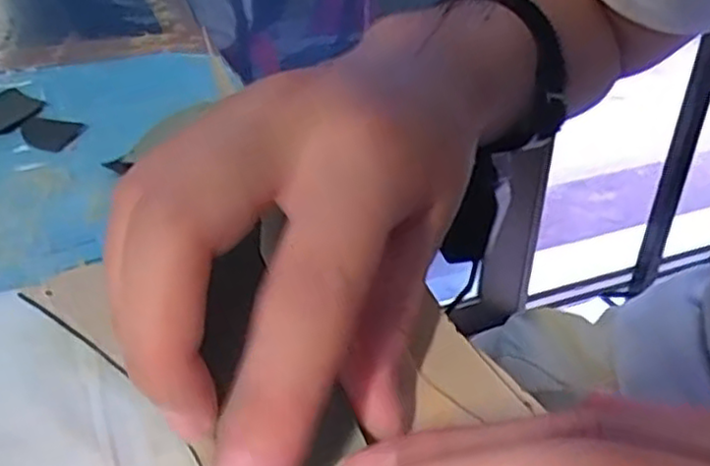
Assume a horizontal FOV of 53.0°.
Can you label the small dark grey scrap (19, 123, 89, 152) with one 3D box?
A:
[{"bbox_3d":[-0.137,-0.043,0.313,0.029,0.004,0.026,3,32,3],"label":"small dark grey scrap"}]

